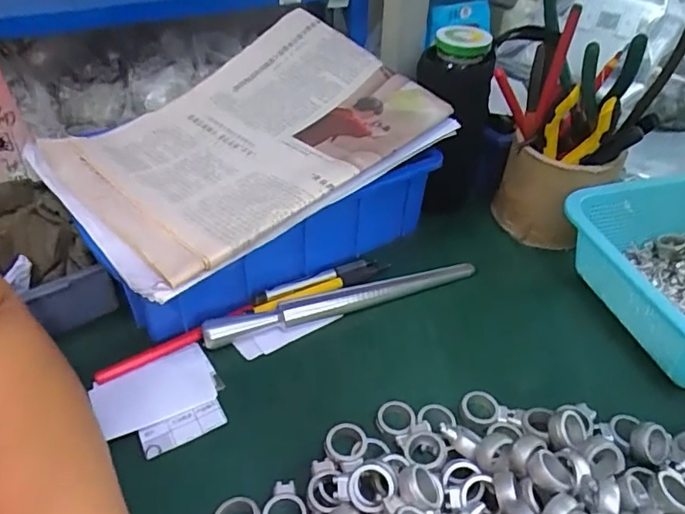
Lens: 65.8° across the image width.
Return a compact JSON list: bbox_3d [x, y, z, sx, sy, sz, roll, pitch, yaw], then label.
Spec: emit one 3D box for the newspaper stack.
[{"bbox_3d":[-0.079,-0.106,0.436,0.292,0.048,0.221,-32,50,-29],"label":"newspaper stack"}]

